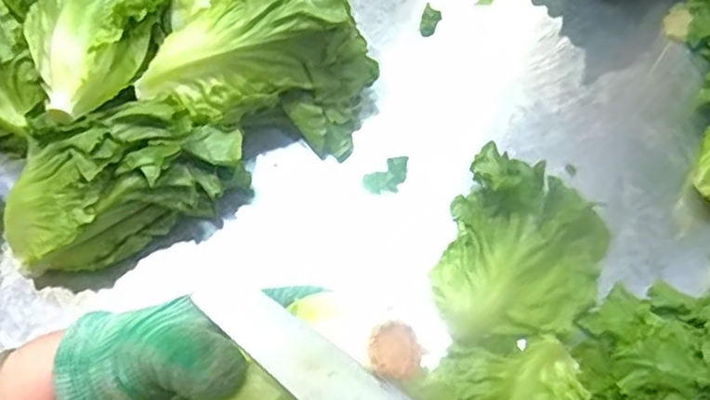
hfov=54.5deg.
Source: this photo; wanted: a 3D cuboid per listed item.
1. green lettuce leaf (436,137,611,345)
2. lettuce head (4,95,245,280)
[{"bbox_3d":[0.116,0.037,0.475,0.108,0.055,0.125,16,65,11],"label":"green lettuce leaf"},{"bbox_3d":[-0.170,-0.014,0.496,0.170,0.083,0.091,-35,67,-14],"label":"lettuce head"}]

